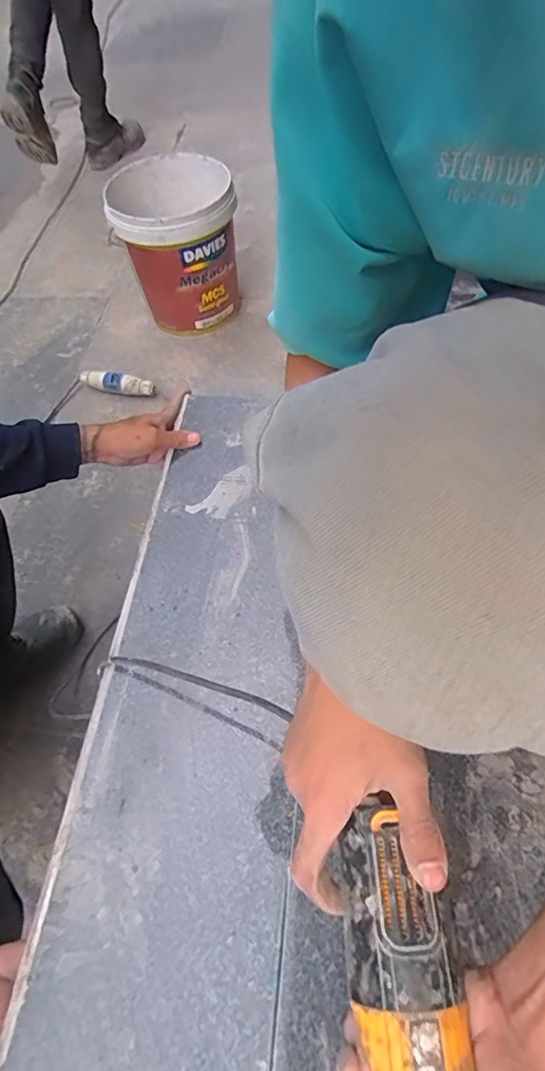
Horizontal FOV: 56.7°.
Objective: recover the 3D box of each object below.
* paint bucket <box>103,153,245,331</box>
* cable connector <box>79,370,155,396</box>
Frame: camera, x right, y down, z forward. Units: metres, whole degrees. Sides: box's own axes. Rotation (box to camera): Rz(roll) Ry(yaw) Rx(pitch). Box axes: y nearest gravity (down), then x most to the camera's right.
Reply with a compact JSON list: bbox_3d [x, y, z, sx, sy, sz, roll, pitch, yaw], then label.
[{"bbox_3d":[-0.235,-0.713,1.272,0.290,0.287,0.262,-20,57,-11],"label":"paint bucket"},{"bbox_3d":[-0.388,-0.381,1.248,0.181,0.031,0.051,16,61,9],"label":"cable connector"}]

